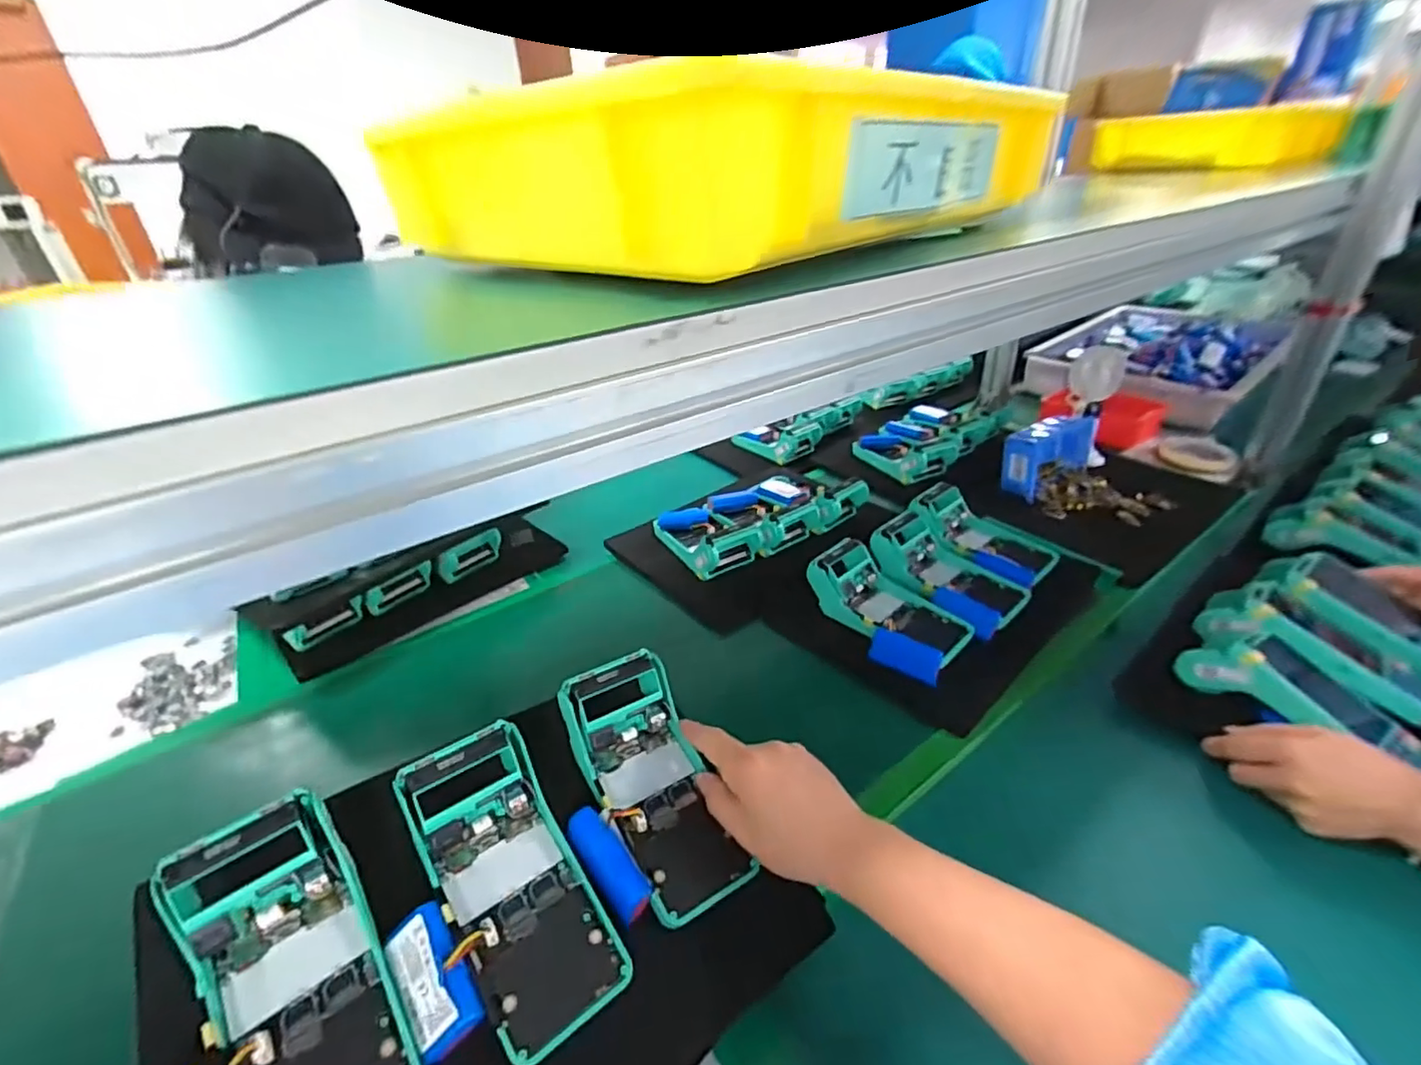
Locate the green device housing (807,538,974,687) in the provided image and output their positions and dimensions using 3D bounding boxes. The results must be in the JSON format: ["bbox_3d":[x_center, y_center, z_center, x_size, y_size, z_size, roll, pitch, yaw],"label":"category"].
[{"bbox_3d":[0.189,0.077,0.641,0.110,0.058,0.177,-24,37,-29],"label":"green device housing"}]

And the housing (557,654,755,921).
[{"bbox_3d":[-0.042,0.176,0.427,0.079,0.055,0.169,-19,63,-23],"label":"housing"}]

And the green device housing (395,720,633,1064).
[{"bbox_3d":[-0.116,0.198,0.352,0.074,0.085,0.149,-24,37,-29],"label":"green device housing"}]

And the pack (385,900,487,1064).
[{"bbox_3d":[-0.147,0.237,0.322,0.033,0.015,0.069,-25,54,-31],"label":"pack"}]

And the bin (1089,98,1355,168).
[{"bbox_3d":[0.854,-0.665,1.018,0.291,0.077,0.252,-17,35,-20],"label":"bin"}]

